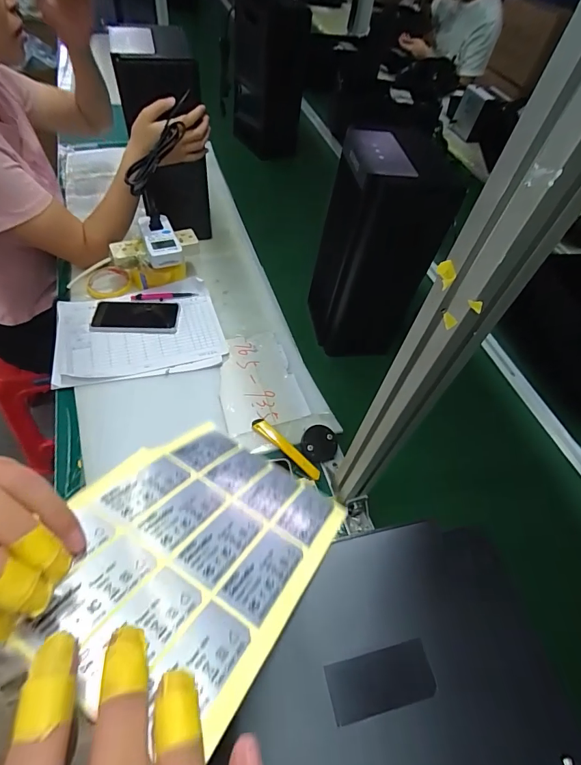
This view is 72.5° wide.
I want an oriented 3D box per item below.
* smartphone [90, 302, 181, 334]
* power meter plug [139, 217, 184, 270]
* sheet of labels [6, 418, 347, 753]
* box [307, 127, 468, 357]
[{"bbox_3d":[-0.308,-0.130,0.790,0.166,0.014,0.092,2,54,-7],"label":"smartphone"},{"bbox_3d":[-0.255,-0.277,0.777,0.063,0.043,0.115,-15,58,-19],"label":"power meter plug"},{"bbox_3d":[-0.047,0.079,0.209,0.118,0.007,0.155,27,26,14],"label":"sheet of labels"},{"bbox_3d":[0.143,-0.224,0.713,0.142,0.354,0.149,-2,54,-10],"label":"box"}]

